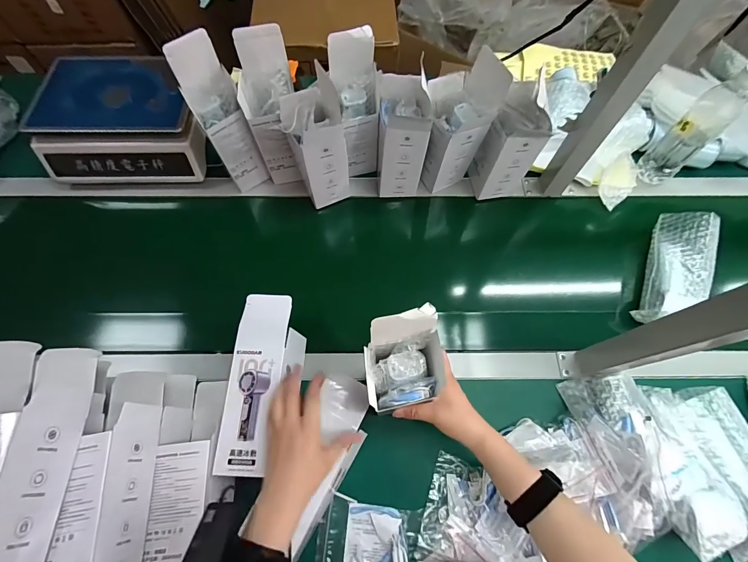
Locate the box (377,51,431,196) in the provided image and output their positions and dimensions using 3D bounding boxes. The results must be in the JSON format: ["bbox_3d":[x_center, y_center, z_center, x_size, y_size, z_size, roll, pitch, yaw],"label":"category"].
[{"bbox_3d":[0.048,-0.243,0.593,0.078,0.217,0.083,3,68,1],"label":"box"}]

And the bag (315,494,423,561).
[{"bbox_3d":[-0.006,0.345,0.469,0.134,0.018,0.085,5,68,2],"label":"bag"}]

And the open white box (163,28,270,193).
[{"bbox_3d":[-0.251,-0.266,0.595,0.070,0.237,0.085,-24,70,-9],"label":"open white box"}]

